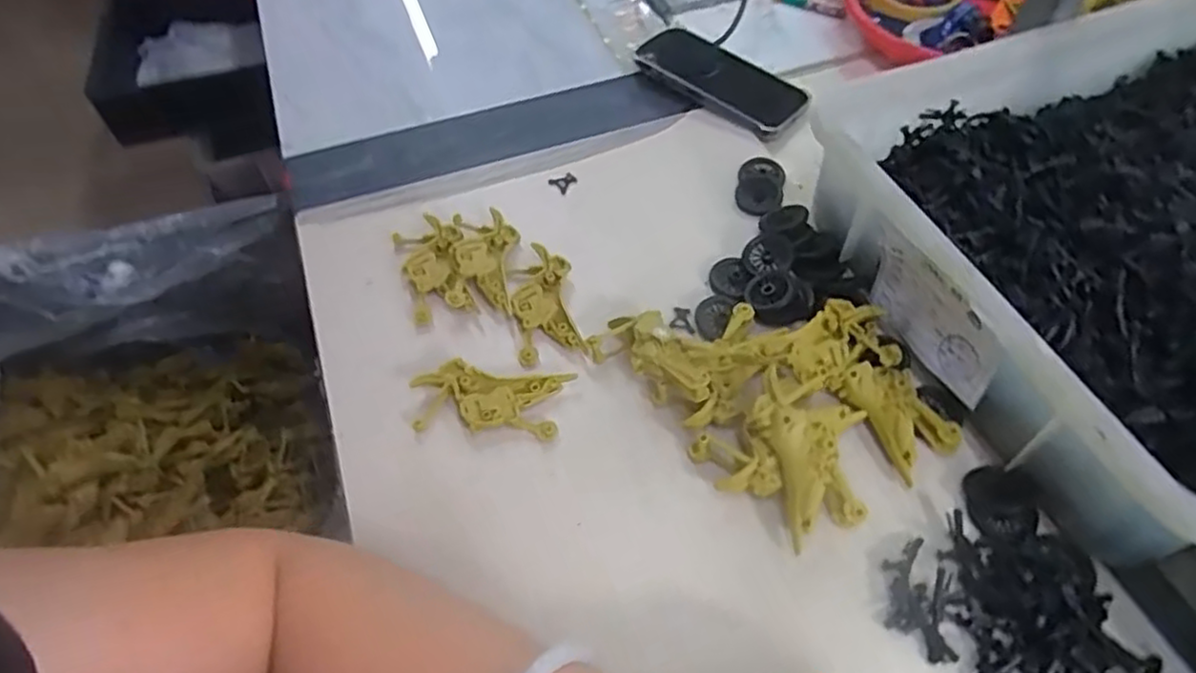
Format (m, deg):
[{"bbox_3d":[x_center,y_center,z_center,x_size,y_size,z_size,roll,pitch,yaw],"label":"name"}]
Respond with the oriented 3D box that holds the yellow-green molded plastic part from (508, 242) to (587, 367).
[{"bbox_3d":[-0.040,-0.029,0.509,0.044,0.011,0.095,-7,53,-6],"label":"yellow-green molded plastic part"}]

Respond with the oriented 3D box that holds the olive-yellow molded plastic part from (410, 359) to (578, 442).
[{"bbox_3d":[-0.070,0.042,0.463,0.097,0.015,0.045,3,53,4],"label":"olive-yellow molded plastic part"}]

